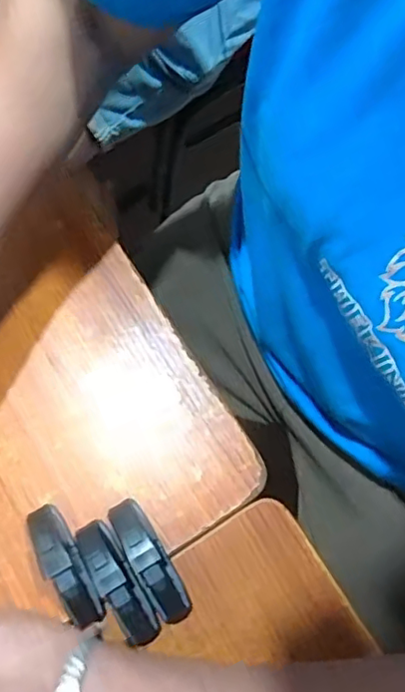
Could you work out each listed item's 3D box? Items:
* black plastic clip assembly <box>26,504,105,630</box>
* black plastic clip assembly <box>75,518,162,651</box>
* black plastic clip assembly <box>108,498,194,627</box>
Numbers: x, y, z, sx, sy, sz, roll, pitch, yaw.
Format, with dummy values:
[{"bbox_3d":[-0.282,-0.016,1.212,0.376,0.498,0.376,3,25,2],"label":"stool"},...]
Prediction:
[{"bbox_3d":[-0.084,0.133,0.349,0.021,0.023,0.075,-33,76,-8],"label":"black plastic clip assembly"},{"bbox_3d":[-0.052,0.142,0.344,0.021,0.021,0.076,-29,75,-7],"label":"black plastic clip assembly"},{"bbox_3d":[-0.033,0.130,0.348,0.021,0.022,0.077,-30,75,-7],"label":"black plastic clip assembly"}]

